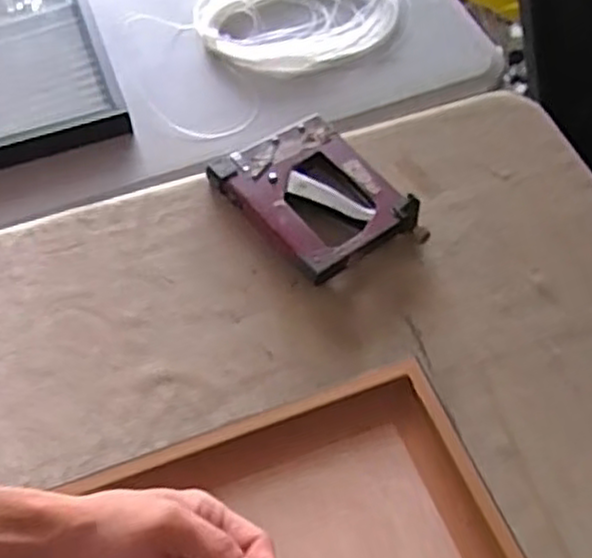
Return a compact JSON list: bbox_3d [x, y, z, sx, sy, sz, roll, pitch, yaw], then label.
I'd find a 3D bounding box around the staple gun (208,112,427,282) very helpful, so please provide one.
[{"bbox_3d":[0.018,-0.073,0.693,0.121,0.032,0.174,-32,62,-19],"label":"staple gun"}]

